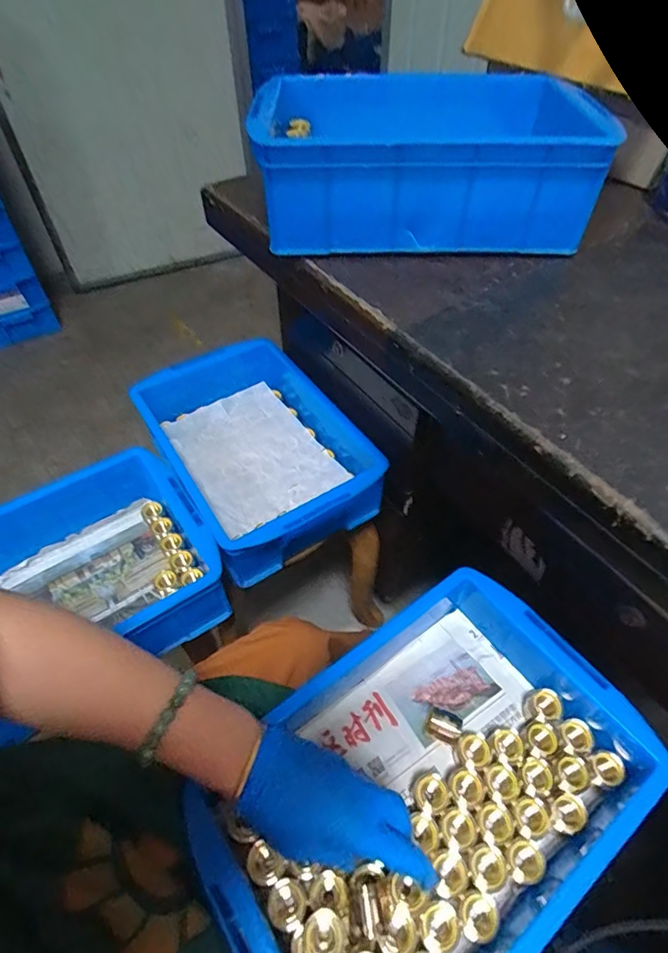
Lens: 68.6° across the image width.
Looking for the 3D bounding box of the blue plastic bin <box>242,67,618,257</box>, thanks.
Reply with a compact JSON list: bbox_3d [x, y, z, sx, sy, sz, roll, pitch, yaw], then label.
[{"bbox_3d":[0.089,-0.351,0.550,0.350,0.113,0.231,-3,51,0],"label":"blue plastic bin"}]

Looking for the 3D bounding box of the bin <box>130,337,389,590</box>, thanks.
[{"bbox_3d":[-0.105,-0.045,0.715,0.255,0.109,0.346,-26,55,-18],"label":"bin"}]

